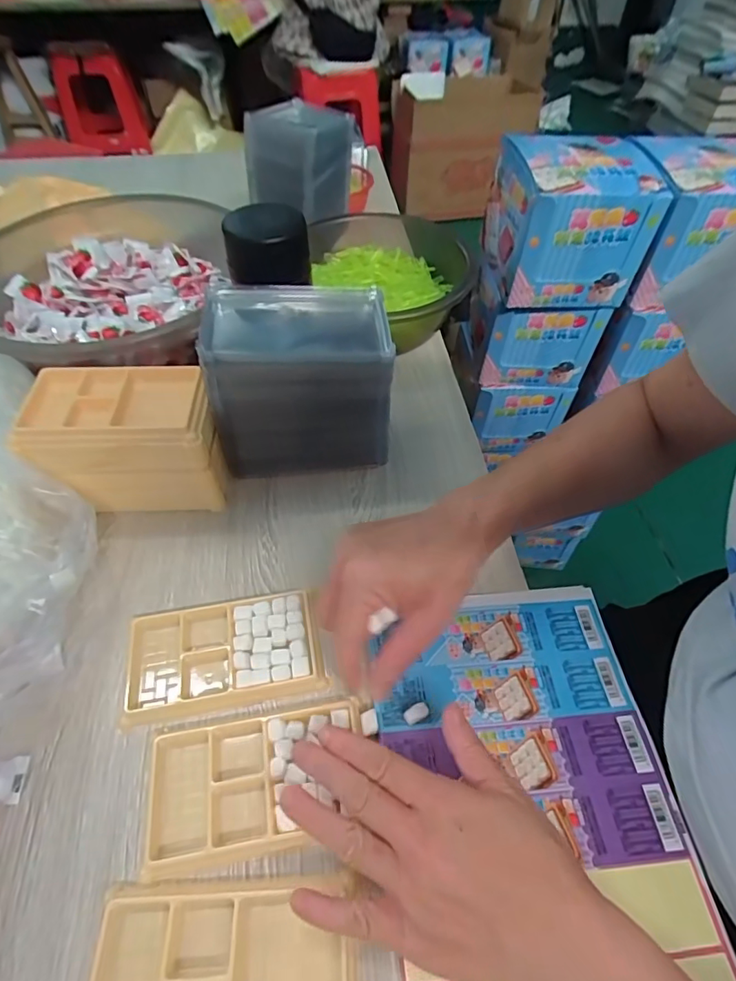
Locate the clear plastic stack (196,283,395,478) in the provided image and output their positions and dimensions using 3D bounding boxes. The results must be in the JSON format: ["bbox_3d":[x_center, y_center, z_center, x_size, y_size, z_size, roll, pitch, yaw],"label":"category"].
[{"bbox_3d":[-0.054,-0.087,0.434,0.135,0.138,0.081,-5,52,-3],"label":"clear plastic stack"}]

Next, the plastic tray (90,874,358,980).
[{"bbox_3d":[-0.074,0.246,0.259,0.132,0.011,0.078,-2,52,-1],"label":"plastic tray"}]

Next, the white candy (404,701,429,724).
[{"bbox_3d":[0.031,0.145,0.334,0.016,0.007,0.011,-20,54,-15],"label":"white candy"}]

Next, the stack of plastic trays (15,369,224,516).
[{"bbox_3d":[-0.189,-0.038,0.422,0.140,0.097,0.075,-2,52,0],"label":"stack of plastic trays"}]

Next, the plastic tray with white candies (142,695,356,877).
[{"bbox_3d":[-0.067,0.177,0.313,0.129,0.014,0.078,-8,52,-5],"label":"plastic tray with white candies"}]

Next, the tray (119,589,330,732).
[{"bbox_3d":[-0.104,0.115,0.362,0.129,0.011,0.077,-9,52,-6],"label":"tray"}]

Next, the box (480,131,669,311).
[{"bbox_3d":[0.236,-0.322,0.609,0.154,0.130,0.157,-3,52,-1],"label":"box"}]

